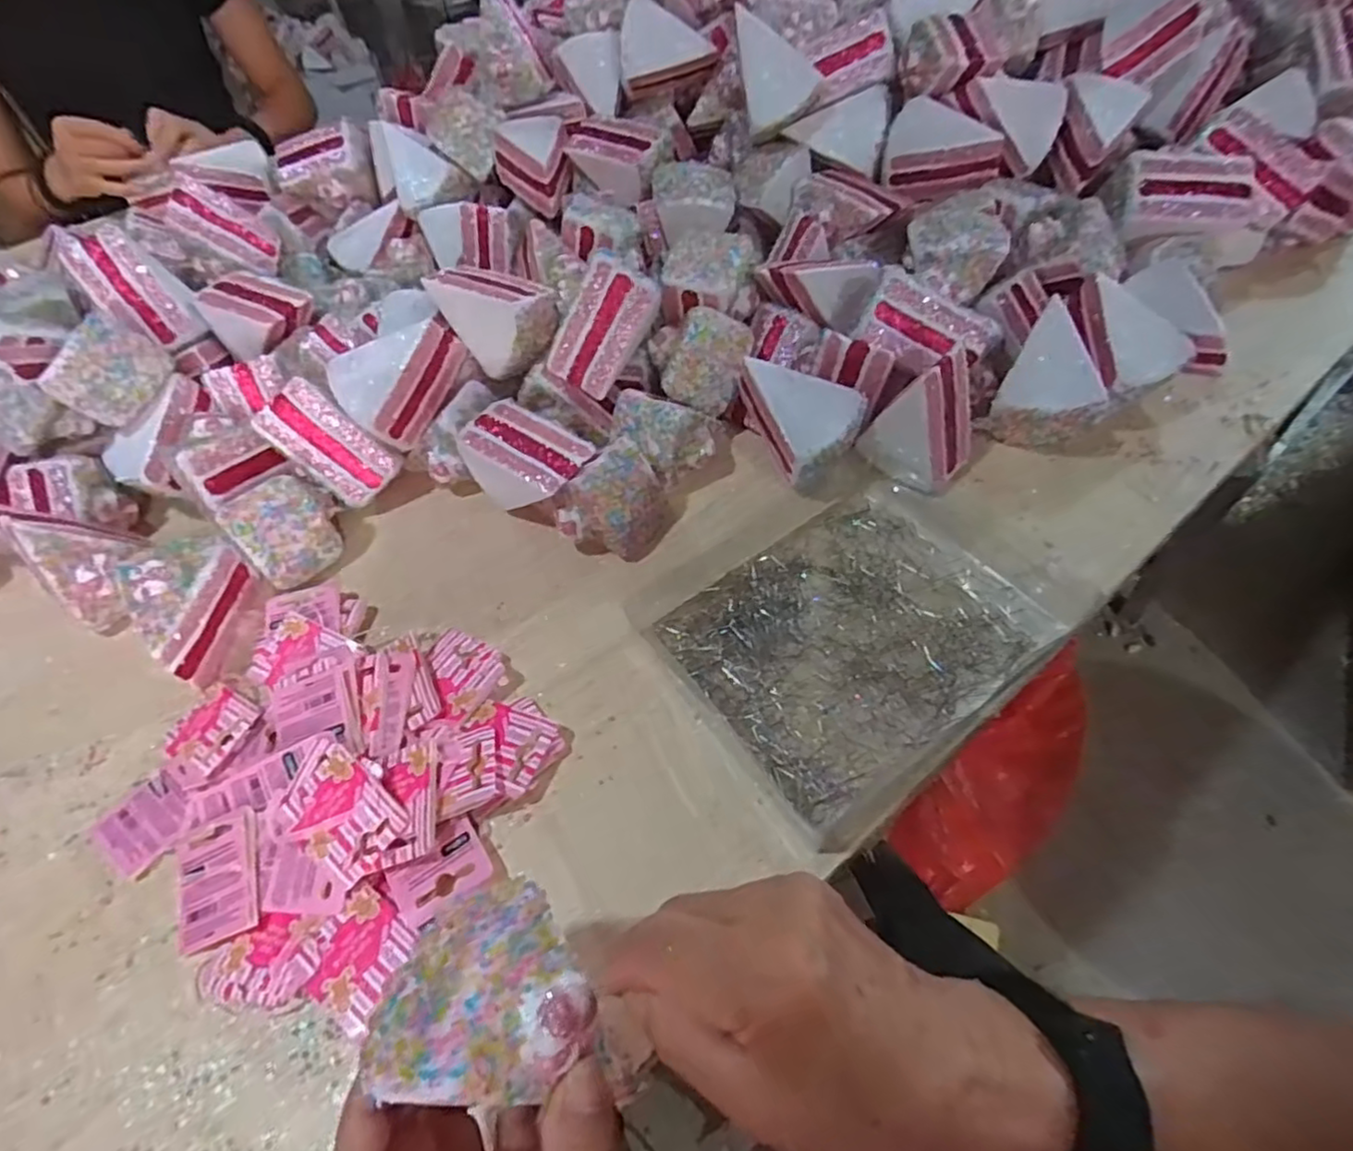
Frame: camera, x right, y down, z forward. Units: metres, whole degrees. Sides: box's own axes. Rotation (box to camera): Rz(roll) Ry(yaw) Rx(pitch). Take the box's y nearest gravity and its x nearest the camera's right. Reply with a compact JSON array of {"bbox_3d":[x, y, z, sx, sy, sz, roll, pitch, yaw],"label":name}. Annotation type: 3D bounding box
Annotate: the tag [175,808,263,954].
[{"bbox_3d":[-0.234,0.153,0.339,0.050,0.008,0.060,-27,62,8],"label":"tag"}]

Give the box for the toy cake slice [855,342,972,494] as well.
[{"bbox_3d":[0.162,-0.105,0.440,0.063,0.080,0.052,31,62,26],"label":"toy cake slice"}]

